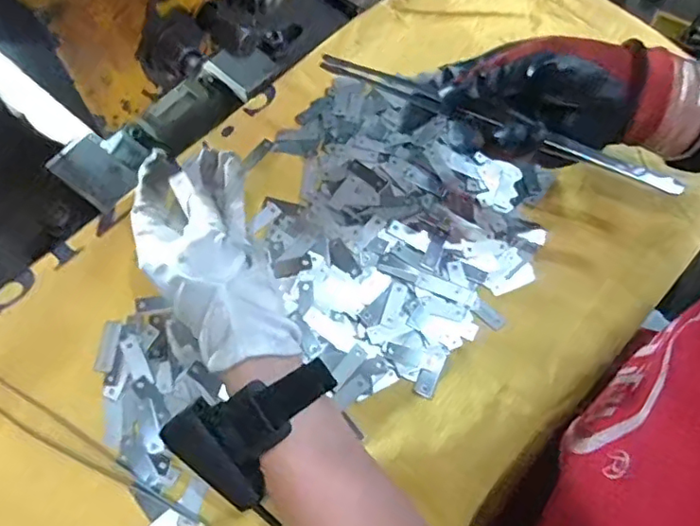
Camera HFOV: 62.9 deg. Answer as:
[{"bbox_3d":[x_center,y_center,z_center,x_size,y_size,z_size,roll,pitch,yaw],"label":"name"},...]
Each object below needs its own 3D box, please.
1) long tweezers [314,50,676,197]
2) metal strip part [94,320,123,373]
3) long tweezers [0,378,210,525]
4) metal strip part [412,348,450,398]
[{"bbox_3d":[0.096,-0.095,0.383,0.252,0.015,0.011,23,67,9],"label":"long tweezers"},{"bbox_3d":[-0.171,0.058,0.406,0.013,0.004,0.037,5,66,1],"label":"metal strip part"},{"bbox_3d":[-0.174,0.119,0.369,0.192,0.008,0.018,28,68,11],"label":"long tweezers"},{"bbox_3d":[0.058,0.077,0.406,0.015,0.004,0.039,23,67,9],"label":"metal strip part"}]

